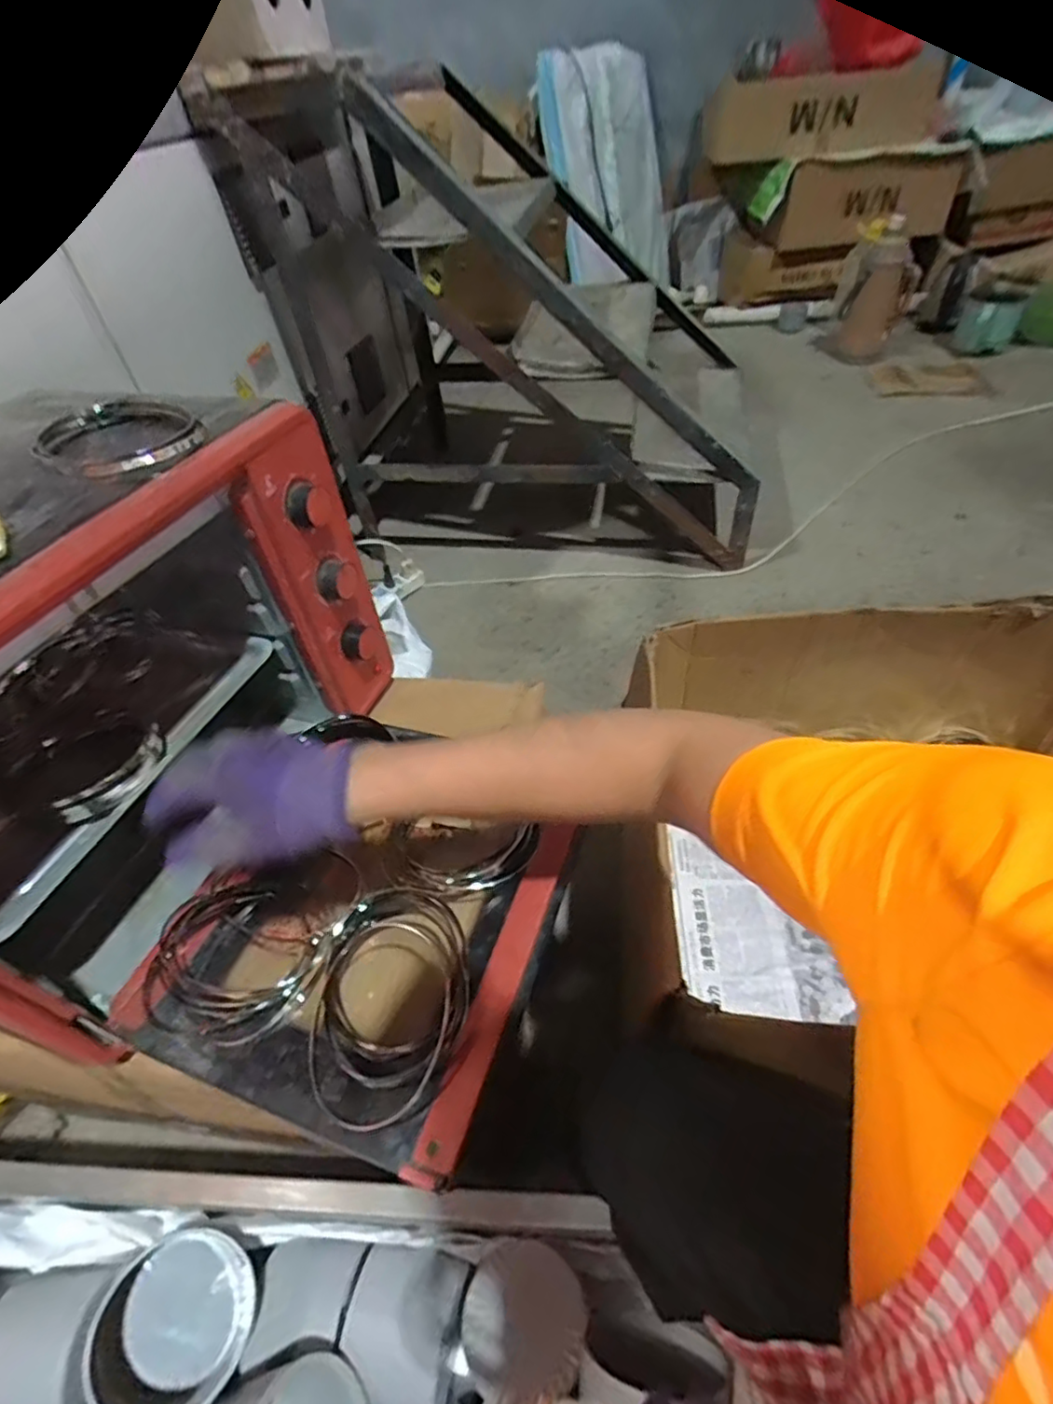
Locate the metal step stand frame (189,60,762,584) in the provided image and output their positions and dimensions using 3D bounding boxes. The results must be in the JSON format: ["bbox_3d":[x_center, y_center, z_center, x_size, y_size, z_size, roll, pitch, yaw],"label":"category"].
[{"bbox_3d":[0.009,-0.852,1.414,1.040,0.873,0.792,9,48,15],"label":"metal step stand frame"}]

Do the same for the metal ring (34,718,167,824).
[{"bbox_3d":[-0.342,0.050,0.497,0.095,0.022,0.089,-3,46,4],"label":"metal ring"}]

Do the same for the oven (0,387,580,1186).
[{"bbox_3d":[-0.241,0.015,0.472,0.517,0.333,0.423,8,48,14],"label":"oven"}]

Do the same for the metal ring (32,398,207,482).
[{"bbox_3d":[-0.297,-0.194,0.451,0.106,0.012,0.089,20,60,11],"label":"metal ring"}]

